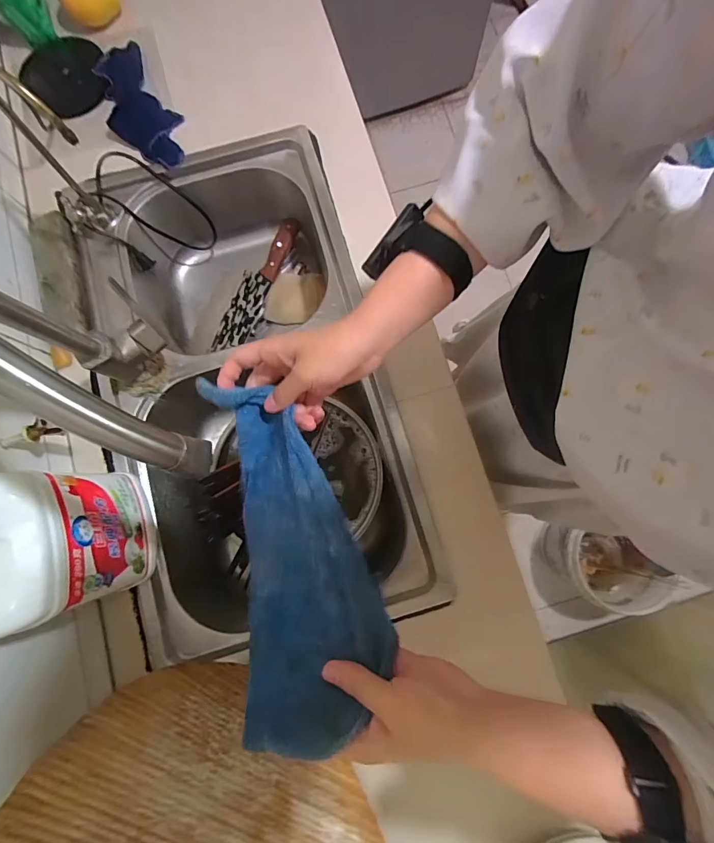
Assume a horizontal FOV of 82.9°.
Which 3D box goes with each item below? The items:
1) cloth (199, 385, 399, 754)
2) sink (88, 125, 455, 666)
[{"bbox_3d":[-0.053,0.102,0.340,0.111,0.087,0.272,-17,66,-2],"label":"cloth"},{"bbox_3d":[-0.150,-0.057,0.640,0.371,0.171,0.709,-12,80,-1],"label":"sink"}]

